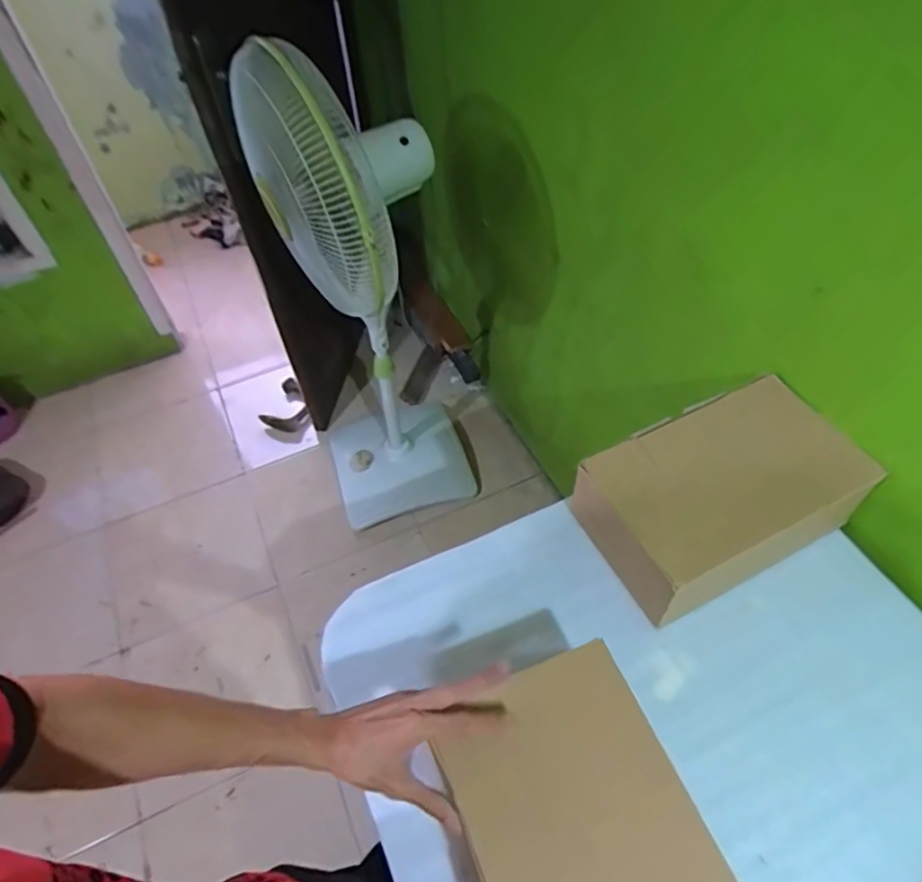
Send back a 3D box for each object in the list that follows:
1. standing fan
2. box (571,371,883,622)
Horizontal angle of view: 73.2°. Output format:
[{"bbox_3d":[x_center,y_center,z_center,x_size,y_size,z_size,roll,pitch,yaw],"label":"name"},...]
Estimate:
[{"bbox_3d":[-0.190,-0.235,1.407,0.373,1.208,0.616,-17,52,-9],"label":"standing fan"},{"bbox_3d":[0.319,0.070,0.791,0.326,0.117,0.194,-24,54,-15],"label":"box"}]

